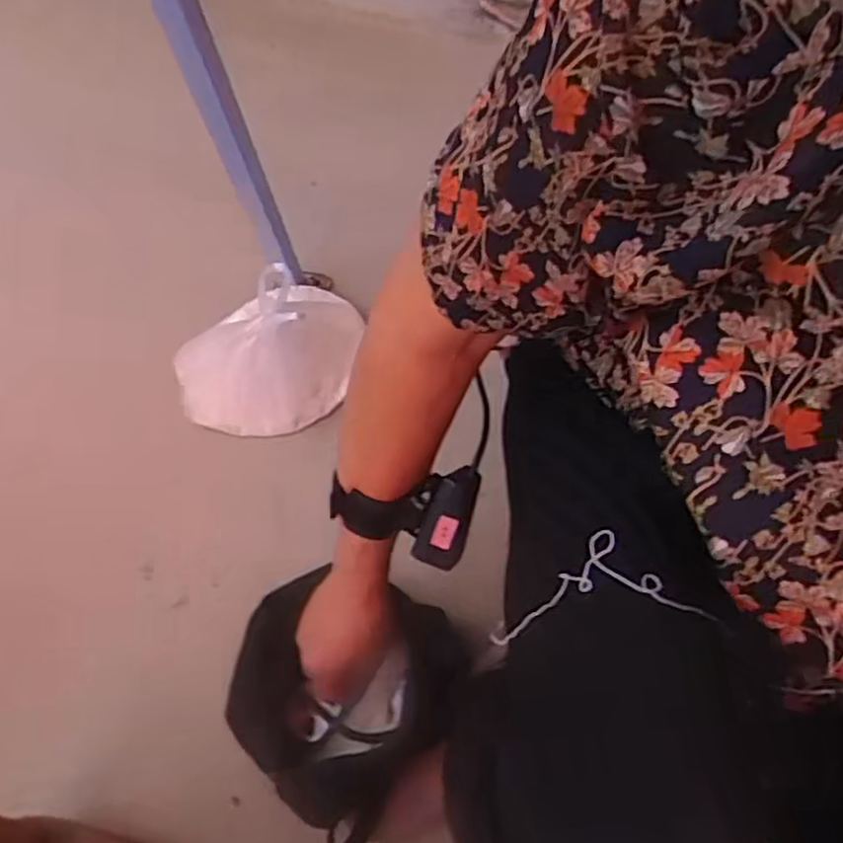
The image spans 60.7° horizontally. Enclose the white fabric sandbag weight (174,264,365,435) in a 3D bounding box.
[{"bbox_3d":[-0.171,-0.091,0.806,0.171,0.122,0.190,15,70,6],"label":"white fabric sandbag weight"}]

